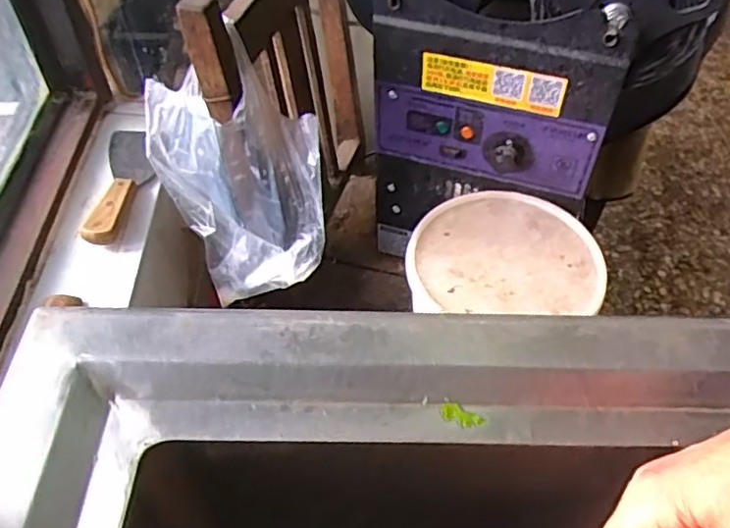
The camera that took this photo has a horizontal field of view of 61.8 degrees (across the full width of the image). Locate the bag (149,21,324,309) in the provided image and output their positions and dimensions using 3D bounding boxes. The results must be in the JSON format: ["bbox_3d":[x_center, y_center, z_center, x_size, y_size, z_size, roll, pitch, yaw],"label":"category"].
[{"bbox_3d":[-0.143,-0.097,0.685,0.141,0.236,0.185,-24,55,-21],"label":"bag"}]

